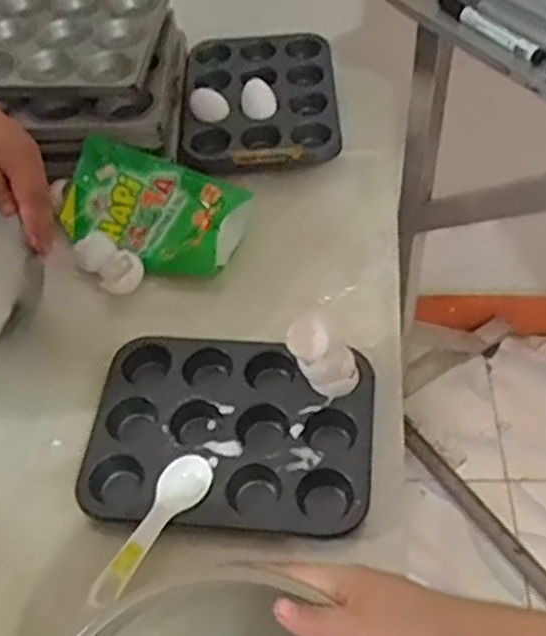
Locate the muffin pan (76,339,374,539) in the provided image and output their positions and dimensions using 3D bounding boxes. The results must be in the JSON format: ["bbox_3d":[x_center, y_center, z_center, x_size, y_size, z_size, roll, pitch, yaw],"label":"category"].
[{"bbox_3d":[-0.039,0.102,0.702,0.253,0.033,0.188,3,52,5],"label":"muffin pan"}]

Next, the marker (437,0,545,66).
[{"bbox_3d":[0.220,-0.291,0.776,0.022,0.014,0.136,-30,56,-19],"label":"marker"}]

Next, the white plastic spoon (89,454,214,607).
[{"bbox_3d":[-0.101,0.170,0.633,0.037,0.013,0.139,29,59,23],"label":"white plastic spoon"}]

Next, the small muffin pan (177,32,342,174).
[{"bbox_3d":[-0.016,-0.280,0.966,0.192,0.029,0.256,-3,52,1],"label":"small muffin pan"}]

